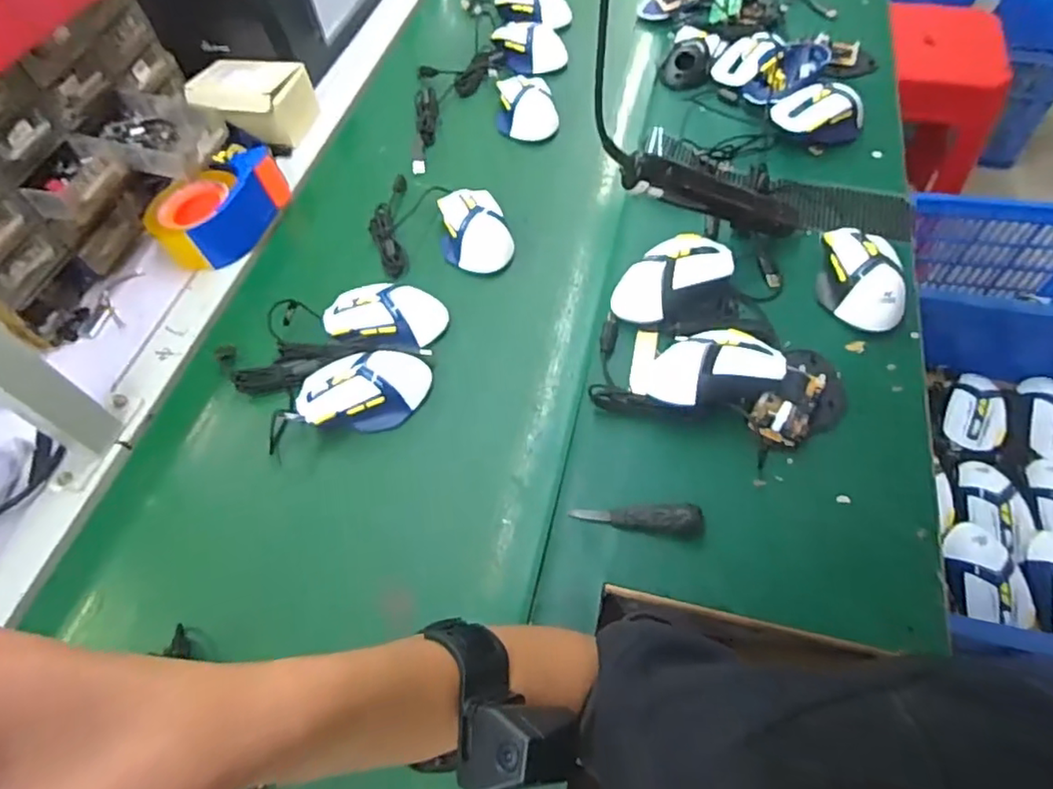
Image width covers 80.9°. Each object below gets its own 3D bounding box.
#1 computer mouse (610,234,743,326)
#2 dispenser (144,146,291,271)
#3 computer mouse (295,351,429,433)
[{"bbox_3d":[0.140,-0.103,0.585,0.116,0.048,0.079,-16,59,-6],"label":"computer mouse"},{"bbox_3d":[-0.347,-0.214,0.695,0.098,0.059,0.143,23,63,16],"label":"dispenser"},{"bbox_3d":[-0.152,-0.002,0.578,0.120,0.039,0.070,-7,58,-1],"label":"computer mouse"}]

